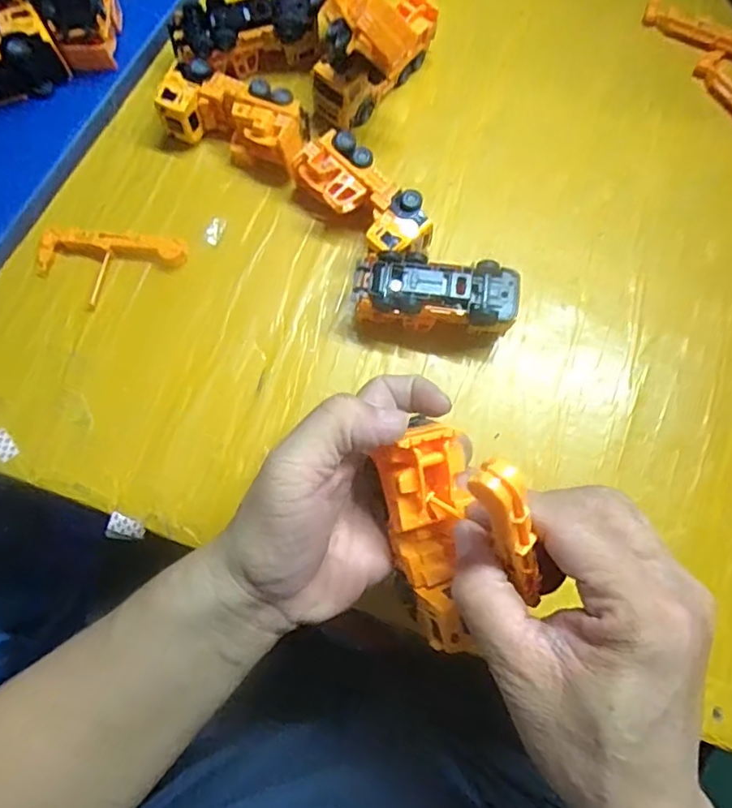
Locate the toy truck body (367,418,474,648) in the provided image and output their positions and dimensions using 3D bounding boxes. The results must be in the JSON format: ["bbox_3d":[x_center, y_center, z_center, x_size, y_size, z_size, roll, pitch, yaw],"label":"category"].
[{"bbox_3d":[0.027,0.058,0.260,0.038,0.032,0.100,-4,100,-2],"label":"toy truck body"}]

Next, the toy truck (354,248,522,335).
[{"bbox_3d":[0.045,-0.070,0.374,0.101,0.041,0.042,11,77,2],"label":"toy truck"}]

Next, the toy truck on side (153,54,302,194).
[{"bbox_3d":[-0.088,-0.199,0.403,0.106,0.039,0.050,26,78,5],"label":"toy truck on side"}]

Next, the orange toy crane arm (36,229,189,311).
[{"bbox_3d":[-0.175,-0.092,0.388,0.099,0.012,0.051,3,77,0],"label":"orange toy crane arm"}]

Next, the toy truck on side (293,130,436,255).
[{"bbox_3d":[-0.001,-0.138,0.391,0.101,0.039,0.044,43,80,9],"label":"toy truck on side"}]

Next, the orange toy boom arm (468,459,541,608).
[{"bbox_3d":[0.054,0.049,0.210,0.016,0.077,0.011,-32,40,-8],"label":"orange toy boom arm"}]

